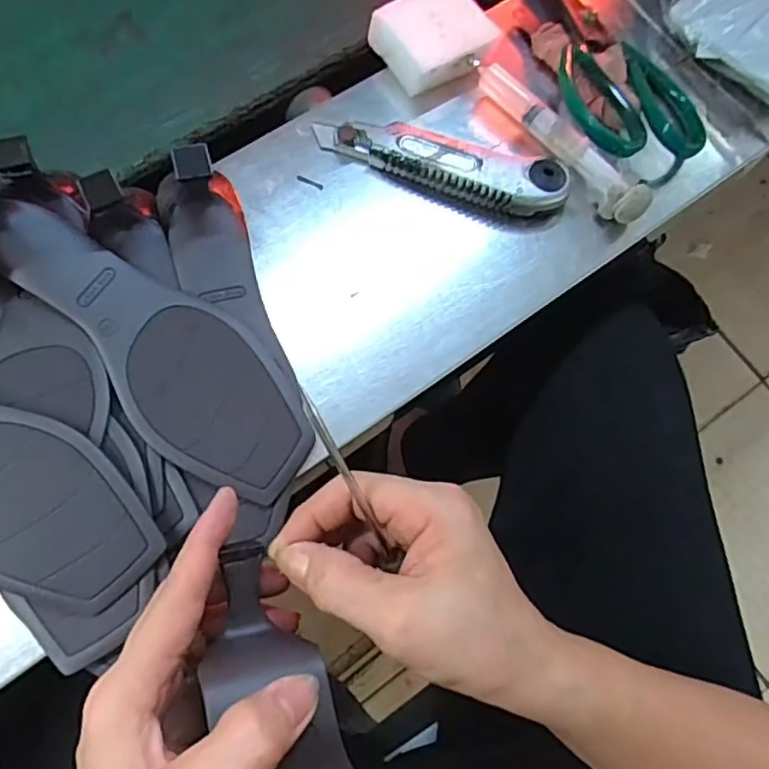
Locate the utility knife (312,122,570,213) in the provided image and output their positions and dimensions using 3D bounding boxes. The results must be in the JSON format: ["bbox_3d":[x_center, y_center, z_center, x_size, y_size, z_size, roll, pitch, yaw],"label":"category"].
[{"bbox_3d":[0.035,-0.140,0.396,0.158,0.025,0.038,16,71,3],"label":"utility knife"}]

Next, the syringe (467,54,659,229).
[{"bbox_3d":[0.111,-0.160,0.403,0.023,0.032,0.147,-37,76,-14],"label":"syringe"}]

